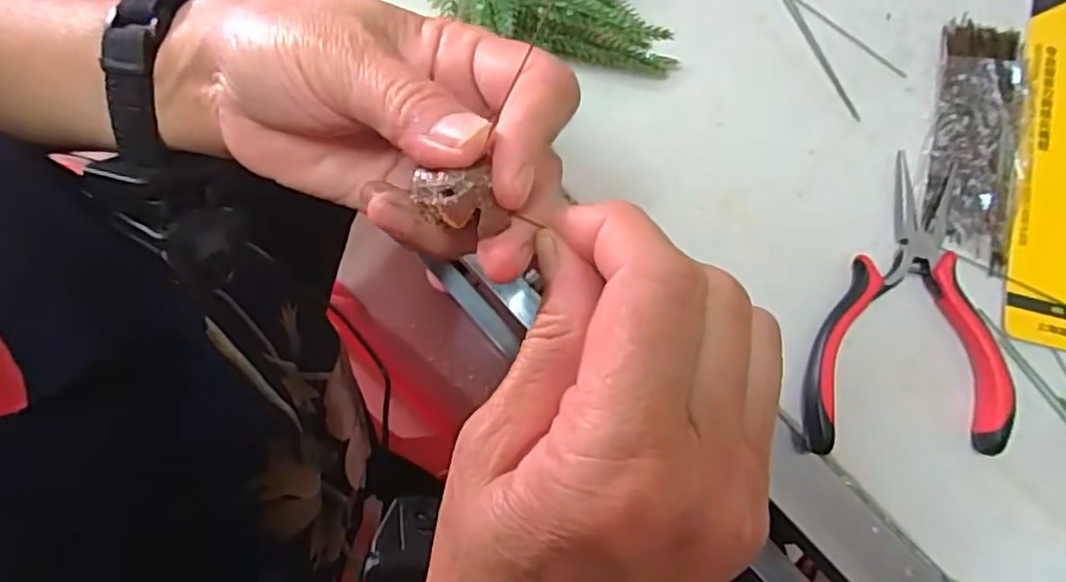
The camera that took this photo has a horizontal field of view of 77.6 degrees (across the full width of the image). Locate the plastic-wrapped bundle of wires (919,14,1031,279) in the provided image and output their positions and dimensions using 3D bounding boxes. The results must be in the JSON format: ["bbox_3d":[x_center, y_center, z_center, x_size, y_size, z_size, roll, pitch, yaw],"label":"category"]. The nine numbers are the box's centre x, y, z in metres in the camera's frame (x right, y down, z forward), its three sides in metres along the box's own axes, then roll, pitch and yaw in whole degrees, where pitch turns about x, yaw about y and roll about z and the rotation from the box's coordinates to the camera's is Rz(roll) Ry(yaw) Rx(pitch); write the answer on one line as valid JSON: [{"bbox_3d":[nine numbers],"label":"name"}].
[{"bbox_3d":[0.206,-0.071,0.306,0.042,0.010,0.118,14,79,3],"label":"plastic-wrapped bundle of wires"}]

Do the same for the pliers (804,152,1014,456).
[{"bbox_3d":[0.170,0.011,0.286,0.076,0.014,0.137,18,79,4],"label":"pliers"}]

